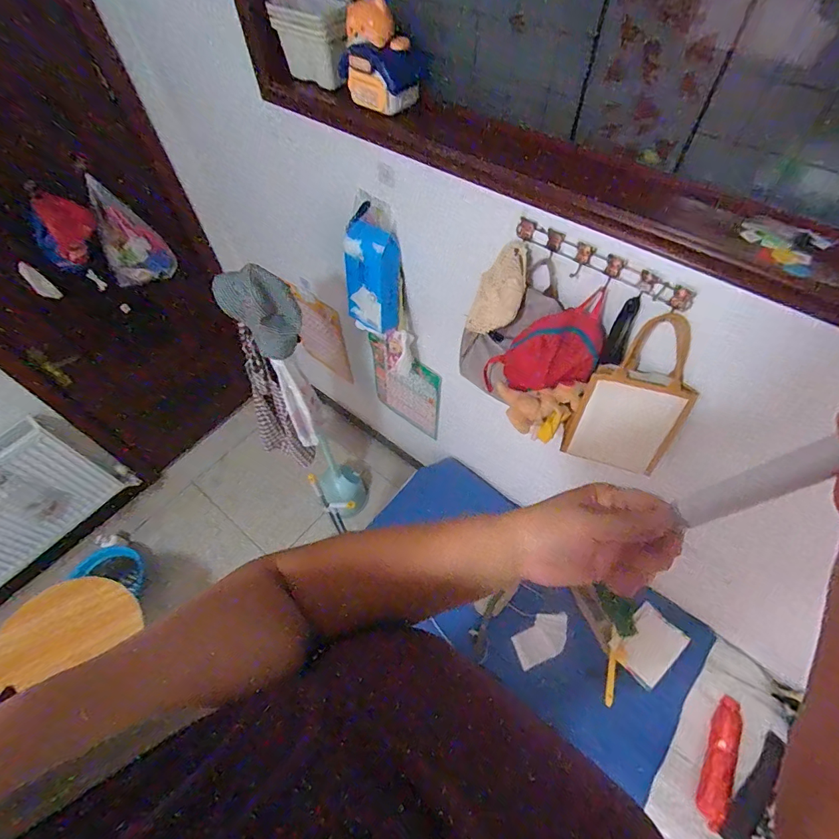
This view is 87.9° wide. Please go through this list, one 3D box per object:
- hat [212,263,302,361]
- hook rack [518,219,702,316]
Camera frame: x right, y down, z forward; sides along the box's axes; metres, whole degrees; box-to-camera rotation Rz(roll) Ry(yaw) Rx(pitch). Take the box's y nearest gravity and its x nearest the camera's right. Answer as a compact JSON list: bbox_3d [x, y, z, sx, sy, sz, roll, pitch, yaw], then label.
[{"bbox_3d":[-0.466,-0.313,1.318,0.203,0.315,0.069,-26,60,-14],"label":"hat"},{"bbox_3d":[0.409,-0.359,1.001,0.431,0.070,0.027,33,64,21],"label":"hook rack"}]

